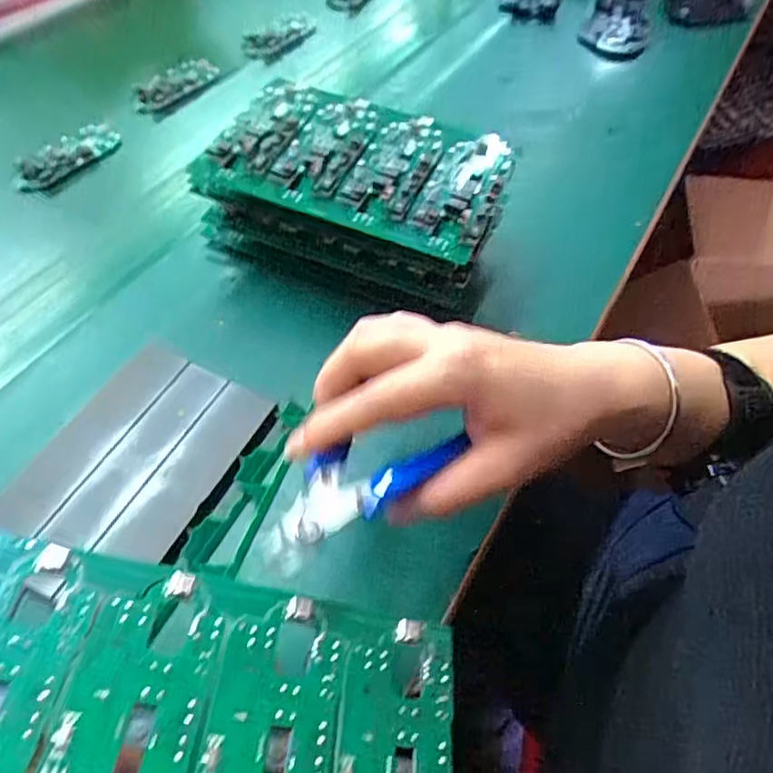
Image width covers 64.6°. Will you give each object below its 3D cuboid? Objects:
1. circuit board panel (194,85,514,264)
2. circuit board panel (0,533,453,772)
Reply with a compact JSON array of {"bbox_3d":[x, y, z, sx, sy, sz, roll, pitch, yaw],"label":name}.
[{"bbox_3d":[-0.016,-0.151,0.408,0.189,0.028,0.118,20,56,14],"label":"circuit board panel"},{"bbox_3d":[-0.064,0.119,0.216,0.187,0.004,0.106,16,43,-12],"label":"circuit board panel"}]

